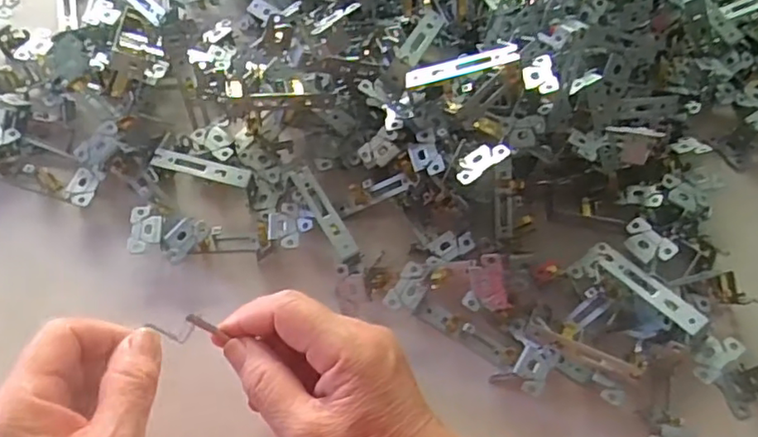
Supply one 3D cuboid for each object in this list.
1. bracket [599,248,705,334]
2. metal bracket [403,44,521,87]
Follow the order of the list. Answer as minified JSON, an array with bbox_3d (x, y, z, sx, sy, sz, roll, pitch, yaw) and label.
[{"bbox_3d":[0.158,0.041,0.359,0.012,0.010,0.068,-31,50,-18],"label":"bracket"},{"bbox_3d":[0.049,-0.089,0.365,0.067,0.006,0.013,-12,60,12],"label":"metal bracket"}]

